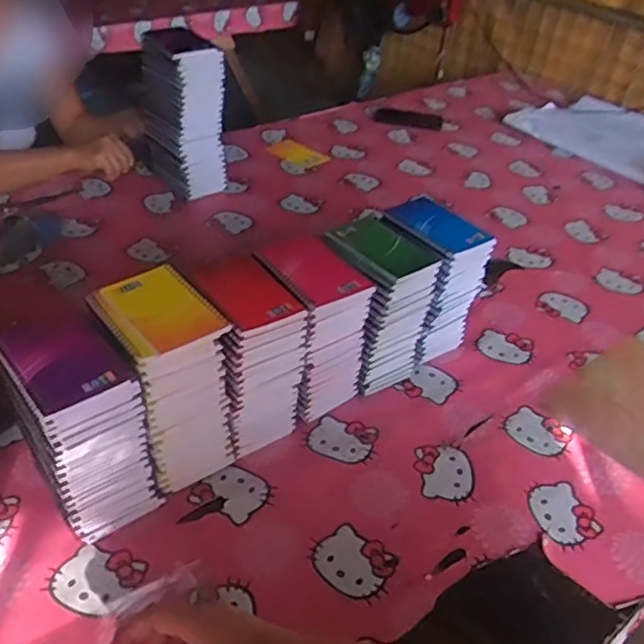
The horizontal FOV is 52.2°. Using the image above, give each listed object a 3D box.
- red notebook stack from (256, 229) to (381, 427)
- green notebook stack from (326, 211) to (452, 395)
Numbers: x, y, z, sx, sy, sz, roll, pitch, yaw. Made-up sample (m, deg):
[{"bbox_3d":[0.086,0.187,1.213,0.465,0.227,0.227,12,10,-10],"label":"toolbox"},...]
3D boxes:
[{"bbox_3d":[-0.014,0.011,0.829,0.100,0.205,0.120,-22,46,-30],"label":"red notebook stack"},{"bbox_3d":[0.067,-0.020,0.882,0.111,0.194,0.131,-22,46,-30],"label":"green notebook stack"}]

